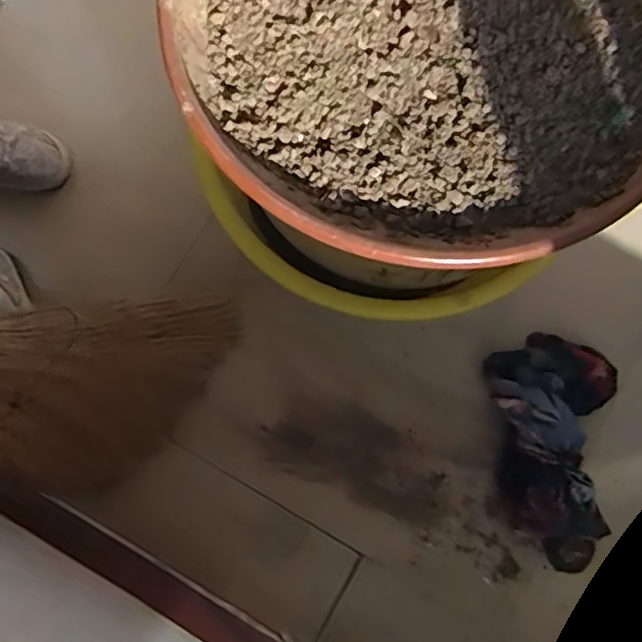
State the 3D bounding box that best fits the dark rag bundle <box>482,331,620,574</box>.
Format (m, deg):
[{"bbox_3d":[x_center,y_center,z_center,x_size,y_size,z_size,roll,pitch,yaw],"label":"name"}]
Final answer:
[{"bbox_3d":[0.289,0.161,0.794,0.162,0.059,0.283,8,80,1],"label":"dark rag bundle"}]

